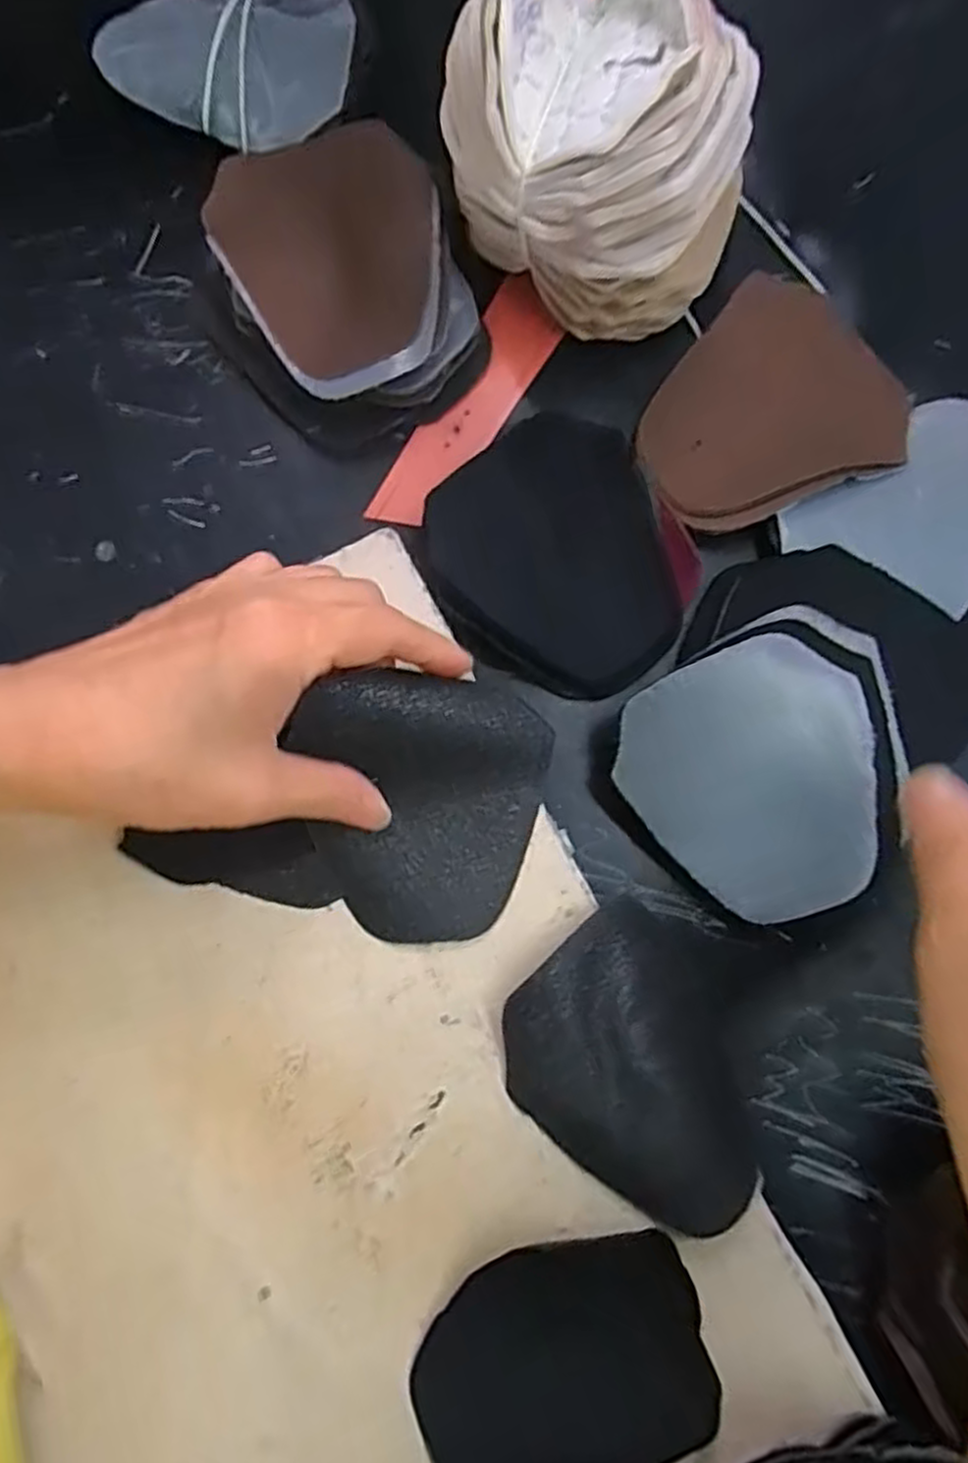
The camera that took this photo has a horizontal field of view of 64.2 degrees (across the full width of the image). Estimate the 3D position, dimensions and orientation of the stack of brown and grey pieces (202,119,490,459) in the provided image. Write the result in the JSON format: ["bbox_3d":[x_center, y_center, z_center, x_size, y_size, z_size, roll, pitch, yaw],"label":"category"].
[{"bbox_3d":[-0.059,-0.183,0.317,0.094,0.034,0.121,-26,84,-4],"label":"stack of brown and grey pieces"}]

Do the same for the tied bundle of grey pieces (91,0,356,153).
[{"bbox_3d":[-0.102,-0.275,0.320,0.096,0.029,0.061,11,83,0],"label":"tied bundle of grey pieces"}]

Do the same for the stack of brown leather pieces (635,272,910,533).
[{"bbox_3d":[0.114,-0.137,0.320,0.103,0.010,0.092,-21,84,-4],"label":"stack of brown leather pieces"}]

